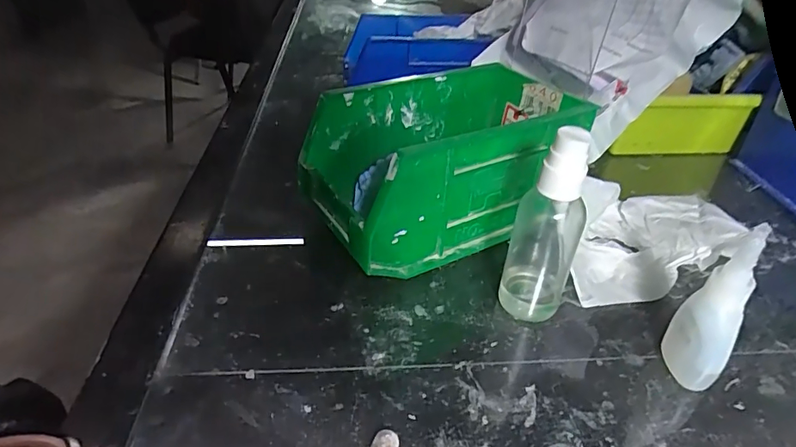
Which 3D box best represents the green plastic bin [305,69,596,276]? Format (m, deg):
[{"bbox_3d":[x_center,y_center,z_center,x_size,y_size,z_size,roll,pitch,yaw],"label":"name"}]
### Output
[{"bbox_3d":[0.031,-0.041,0.328,0.171,0.087,0.097,-19,41,-26],"label":"green plastic bin"}]

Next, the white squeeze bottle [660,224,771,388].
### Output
[{"bbox_3d":[0.148,0.041,0.223,0.025,0.089,0.020,28,44,31],"label":"white squeeze bottle"}]

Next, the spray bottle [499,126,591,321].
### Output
[{"bbox_3d":[0.078,0.003,0.252,0.034,0.111,0.028,14,38,16],"label":"spray bottle"}]

